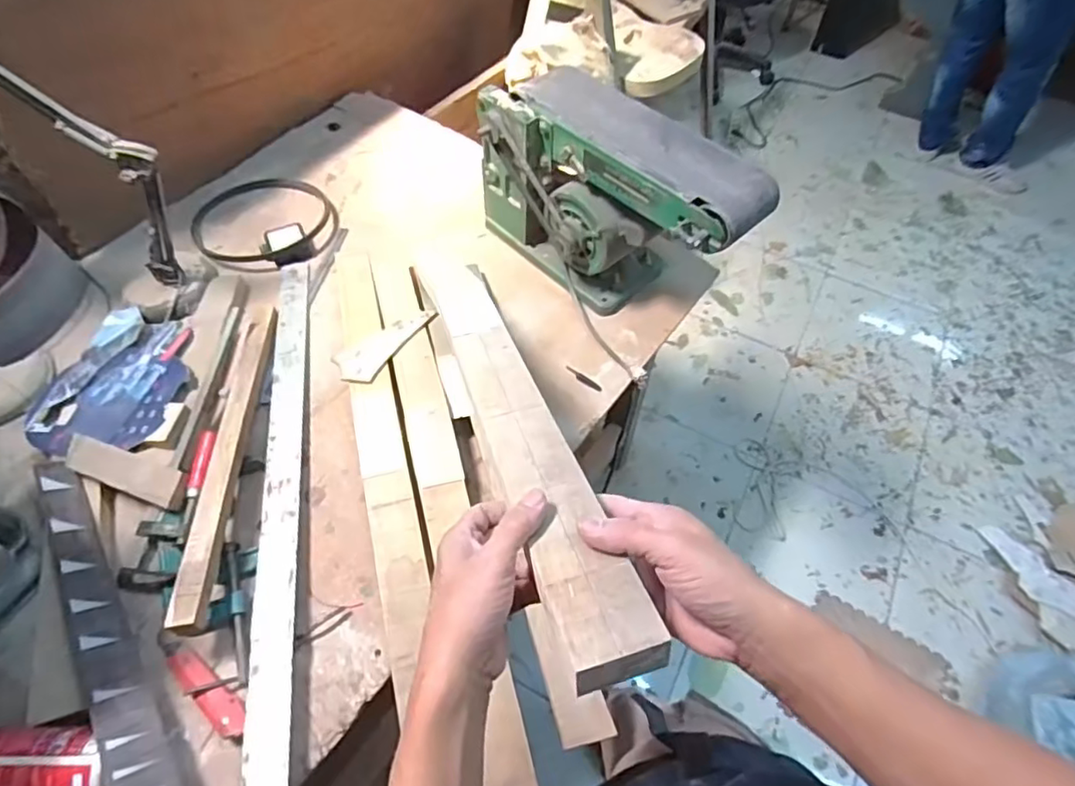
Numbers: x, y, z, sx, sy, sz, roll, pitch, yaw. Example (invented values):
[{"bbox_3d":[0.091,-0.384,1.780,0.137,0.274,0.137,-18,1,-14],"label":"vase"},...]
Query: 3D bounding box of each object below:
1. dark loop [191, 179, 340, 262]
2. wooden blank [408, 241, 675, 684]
[{"bbox_3d":[-0.496,-0.320,1.094,0.248,0.038,0.241,-18,62,-8],"label":"dark loop"},{"bbox_3d":[-0.038,-0.015,0.578,0.063,0.020,0.607,-17,39,-8],"label":"wooden blank"}]

